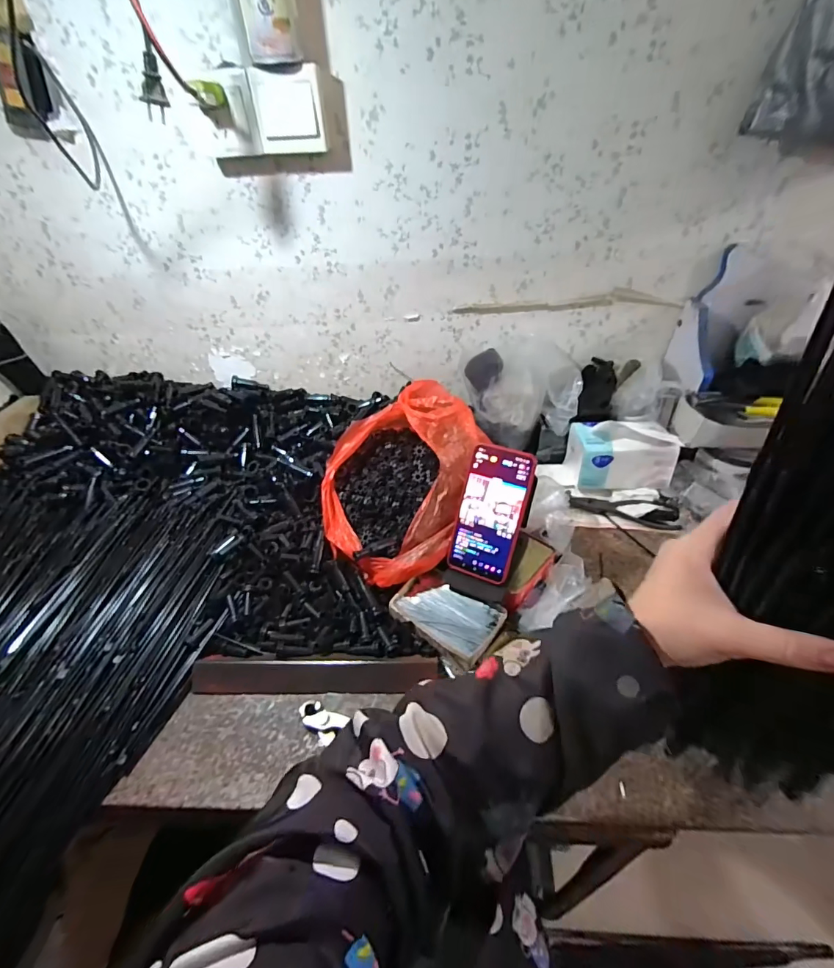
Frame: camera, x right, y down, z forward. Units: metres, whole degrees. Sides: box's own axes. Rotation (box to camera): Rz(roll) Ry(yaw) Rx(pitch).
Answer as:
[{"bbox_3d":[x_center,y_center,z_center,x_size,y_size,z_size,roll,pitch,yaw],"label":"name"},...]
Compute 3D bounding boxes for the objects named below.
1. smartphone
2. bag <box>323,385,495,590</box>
[{"bbox_3d":[0.089,0.037,0.531,0.079,0.164,0.007,16,14,22],"label":"smartphone"},{"bbox_3d":[-0.026,-0.008,0.614,0.208,0.162,0.252,12,41,20],"label":"bag"}]

